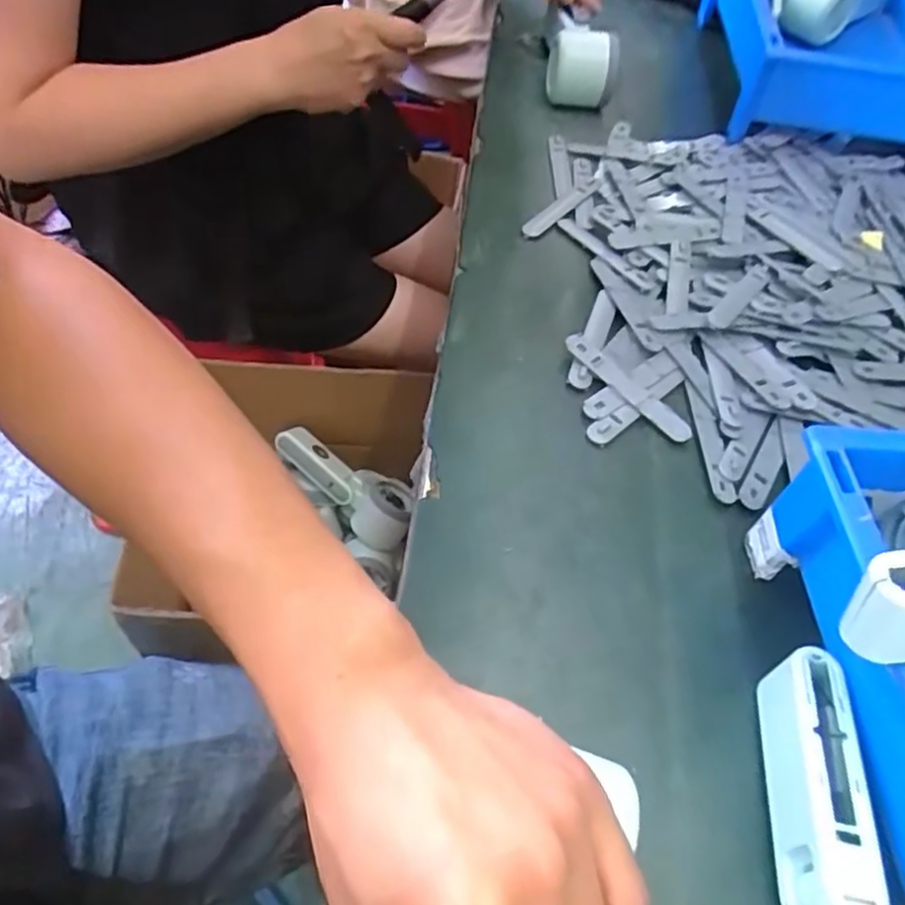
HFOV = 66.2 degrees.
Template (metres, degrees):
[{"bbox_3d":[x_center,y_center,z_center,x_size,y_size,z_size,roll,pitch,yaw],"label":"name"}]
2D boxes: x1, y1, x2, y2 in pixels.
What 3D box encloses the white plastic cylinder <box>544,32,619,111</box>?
[{"bbox_3d":[0.115,-0.339,0.614,0.063,0.057,0.045,14,56,6],"label":"white plastic cylinder"}]

